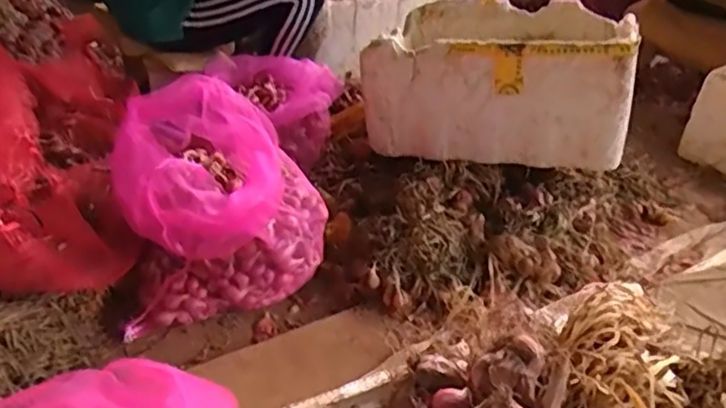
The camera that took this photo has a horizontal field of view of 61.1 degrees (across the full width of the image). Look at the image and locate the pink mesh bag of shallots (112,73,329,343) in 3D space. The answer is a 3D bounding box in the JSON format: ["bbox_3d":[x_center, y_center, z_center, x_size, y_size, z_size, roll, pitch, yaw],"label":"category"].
[{"bbox_3d":[-0.259,-0.008,1.128,0.353,0.309,0.292,-6,38,-17],"label":"pink mesh bag of shallots"}]

